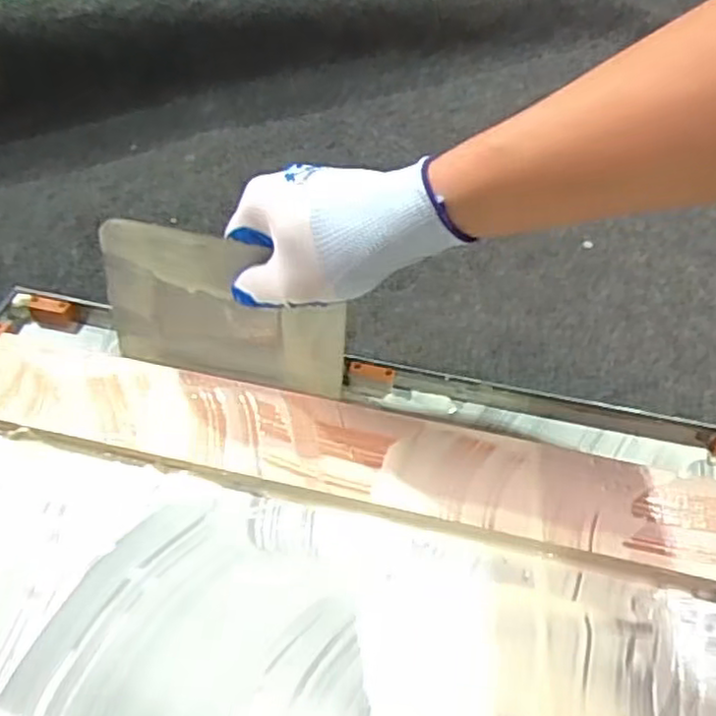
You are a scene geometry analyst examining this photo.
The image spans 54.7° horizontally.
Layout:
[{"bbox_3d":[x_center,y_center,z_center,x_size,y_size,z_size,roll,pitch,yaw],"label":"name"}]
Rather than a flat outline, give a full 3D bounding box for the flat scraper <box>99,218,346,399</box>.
[{"bbox_3d":[-0.088,-0.033,0.454,0.159,0.107,0.009,10,36,6],"label":"flat scraper"}]

